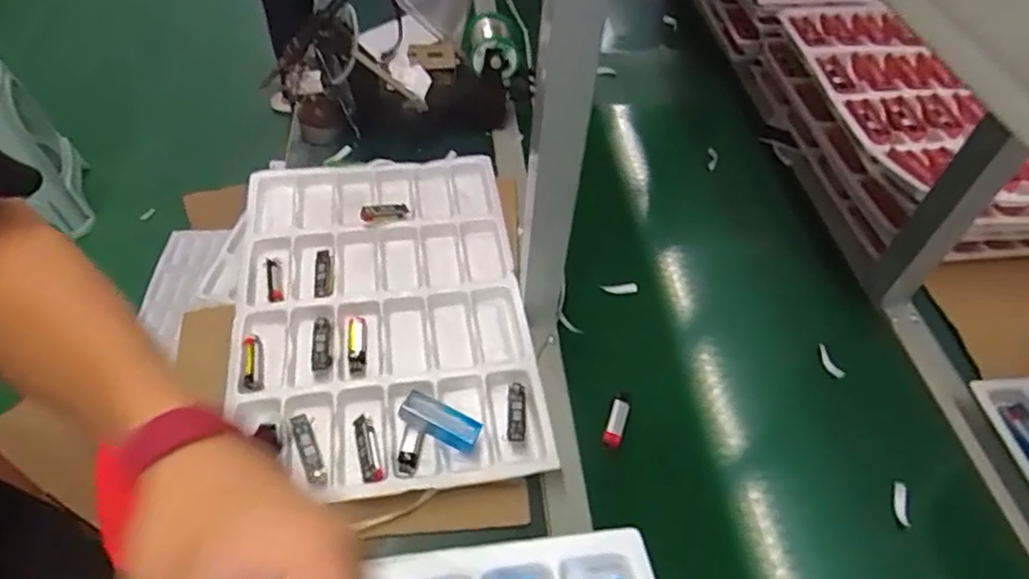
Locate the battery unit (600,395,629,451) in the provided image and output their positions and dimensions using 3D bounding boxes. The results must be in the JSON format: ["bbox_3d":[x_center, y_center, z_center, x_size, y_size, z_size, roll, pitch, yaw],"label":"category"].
[{"bbox_3d":[0.105,0.135,0.654,0.019,0.014,0.057,18,53,11],"label":"battery unit"}]

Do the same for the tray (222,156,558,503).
[{"bbox_3d":[-0.155,0.014,0.736,0.322,0.046,0.467,-6,52,-8],"label":"tray"}]

